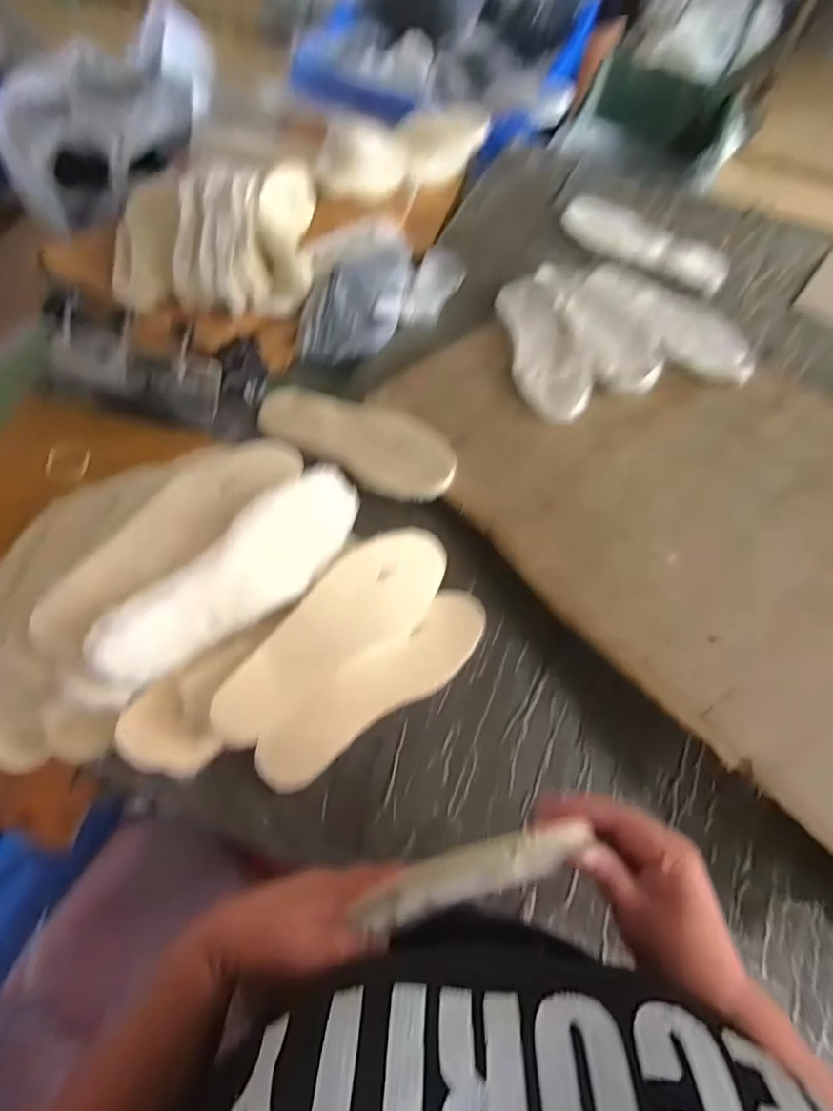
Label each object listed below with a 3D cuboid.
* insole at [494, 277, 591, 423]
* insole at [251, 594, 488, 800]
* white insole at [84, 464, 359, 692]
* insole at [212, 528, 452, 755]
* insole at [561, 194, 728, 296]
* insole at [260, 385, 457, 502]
[{"bbox_3d":[0.173,-0.300,0.771,0.093,0.017,0.279,-9,64,-6],"label":"insole"},{"bbox_3d":[-0.039,0.138,0.582,0.277,0.013,0.074,-35,100,-18],"label":"insole"},{"bbox_3d":[-0.158,0.019,0.511,0.276,0.014,0.088,-44,108,-24],"label":"white insole"},{"bbox_3d":[-0.081,0.079,0.553,0.273,0.012,0.100,-43,106,-11],"label":"insole"},{"bbox_3d":[0.374,-0.518,0.902,0.278,0.022,0.118,35,68,15],"label":"insole"},{"bbox_3d":[-0.080,-0.154,0.693,0.274,0.030,0.101,27,66,12],"label":"insole"}]

